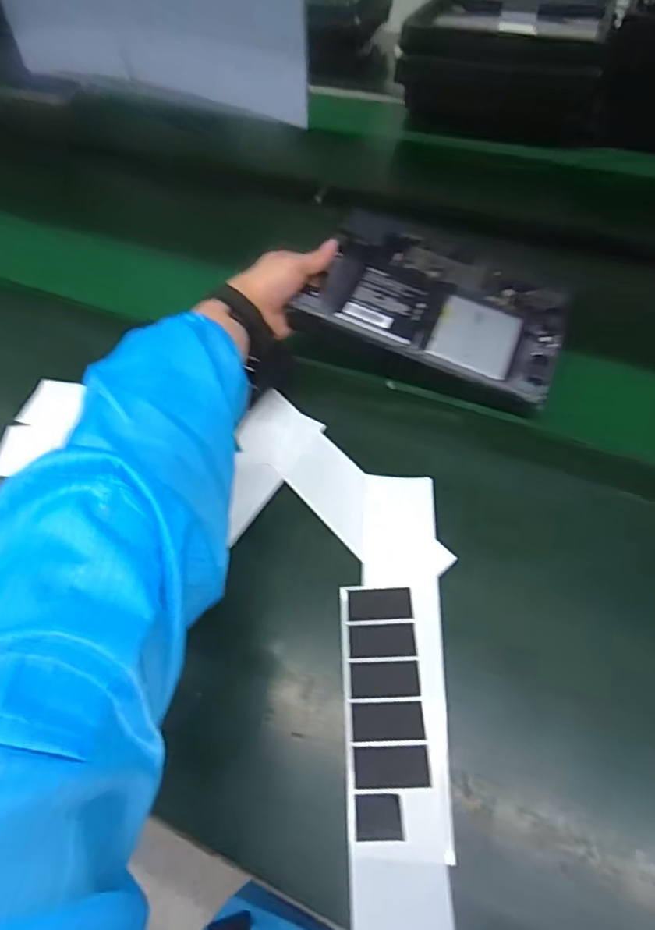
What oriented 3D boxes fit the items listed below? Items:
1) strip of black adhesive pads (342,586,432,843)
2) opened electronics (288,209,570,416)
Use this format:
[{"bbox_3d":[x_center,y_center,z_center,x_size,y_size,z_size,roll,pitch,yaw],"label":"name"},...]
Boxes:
[{"bbox_3d":[0.040,0.161,0.370,0.051,0.004,0.158,-5,56,3],"label":"strip of black adhesive pads"},{"bbox_3d":[0.113,-0.162,0.537,0.245,0.012,0.177,23,62,5],"label":"opened electronics"}]

